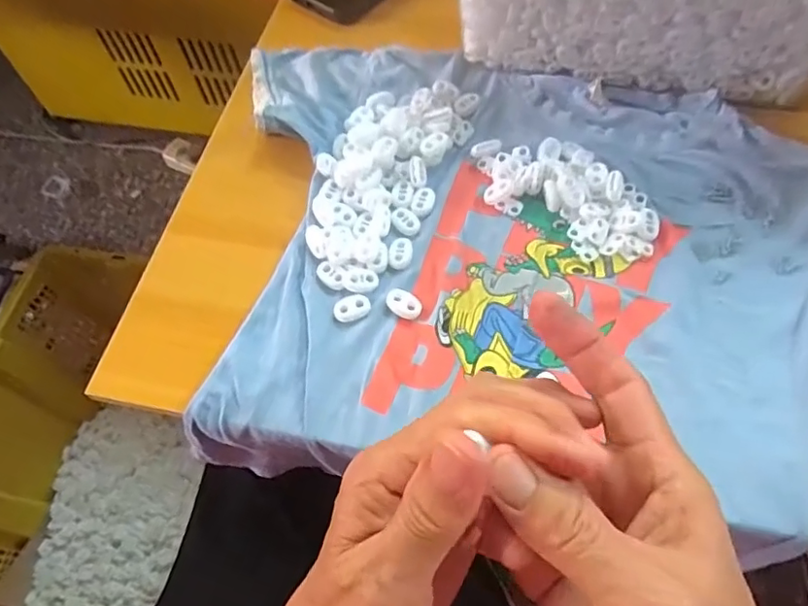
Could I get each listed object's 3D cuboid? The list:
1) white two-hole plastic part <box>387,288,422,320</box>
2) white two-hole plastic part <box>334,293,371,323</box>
[{"bbox_3d":[0.000,0.000,0.355,0.022,0.006,0.016,34,69,19],"label":"white two-hole plastic part"},{"bbox_3d":[-0.032,0.003,0.354,0.022,0.004,0.016,-18,62,-6],"label":"white two-hole plastic part"}]

